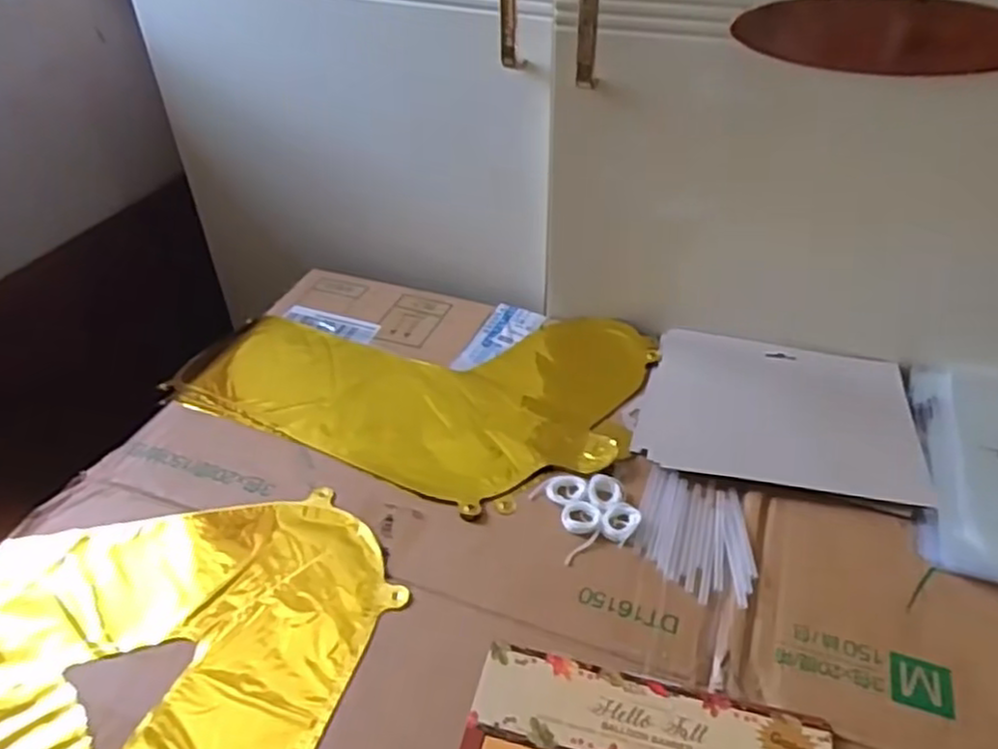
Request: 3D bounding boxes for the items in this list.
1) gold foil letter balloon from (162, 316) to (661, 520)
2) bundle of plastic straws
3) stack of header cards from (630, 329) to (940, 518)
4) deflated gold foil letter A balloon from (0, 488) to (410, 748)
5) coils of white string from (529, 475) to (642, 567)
[{"bbox_3d":[-0.078,0.001,0.658,0.390,0.016,0.244,12,42,15],"label":"gold foil letter balloon"},{"bbox_3d":[0.136,0.109,0.515,0.076,0.004,0.097,10,41,14],"label":"bundle of plastic straws"},{"bbox_3d":[0.226,0.026,0.605,0.204,0.012,0.170,10,41,13],"label":"stack of header cards"},{"bbox_3d":[-0.230,0.178,0.450,0.281,0.021,0.274,13,42,16],"label":"deflated gold foil letter A balloon"},{"bbox_3d":[0.063,0.096,0.527,0.063,0.004,0.068,-12,41,-12],"label":"coils of white string"}]

